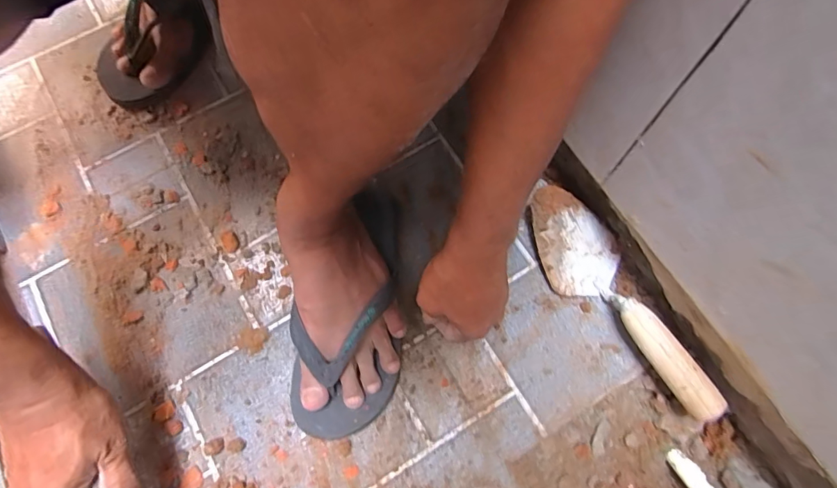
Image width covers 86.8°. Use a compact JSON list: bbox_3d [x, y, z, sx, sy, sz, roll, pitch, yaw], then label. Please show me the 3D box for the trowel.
[{"bbox_3d":[0.200,0.059,0.470,0.082,0.056,0.261,-22,74,-6],"label":"trowel"}]

